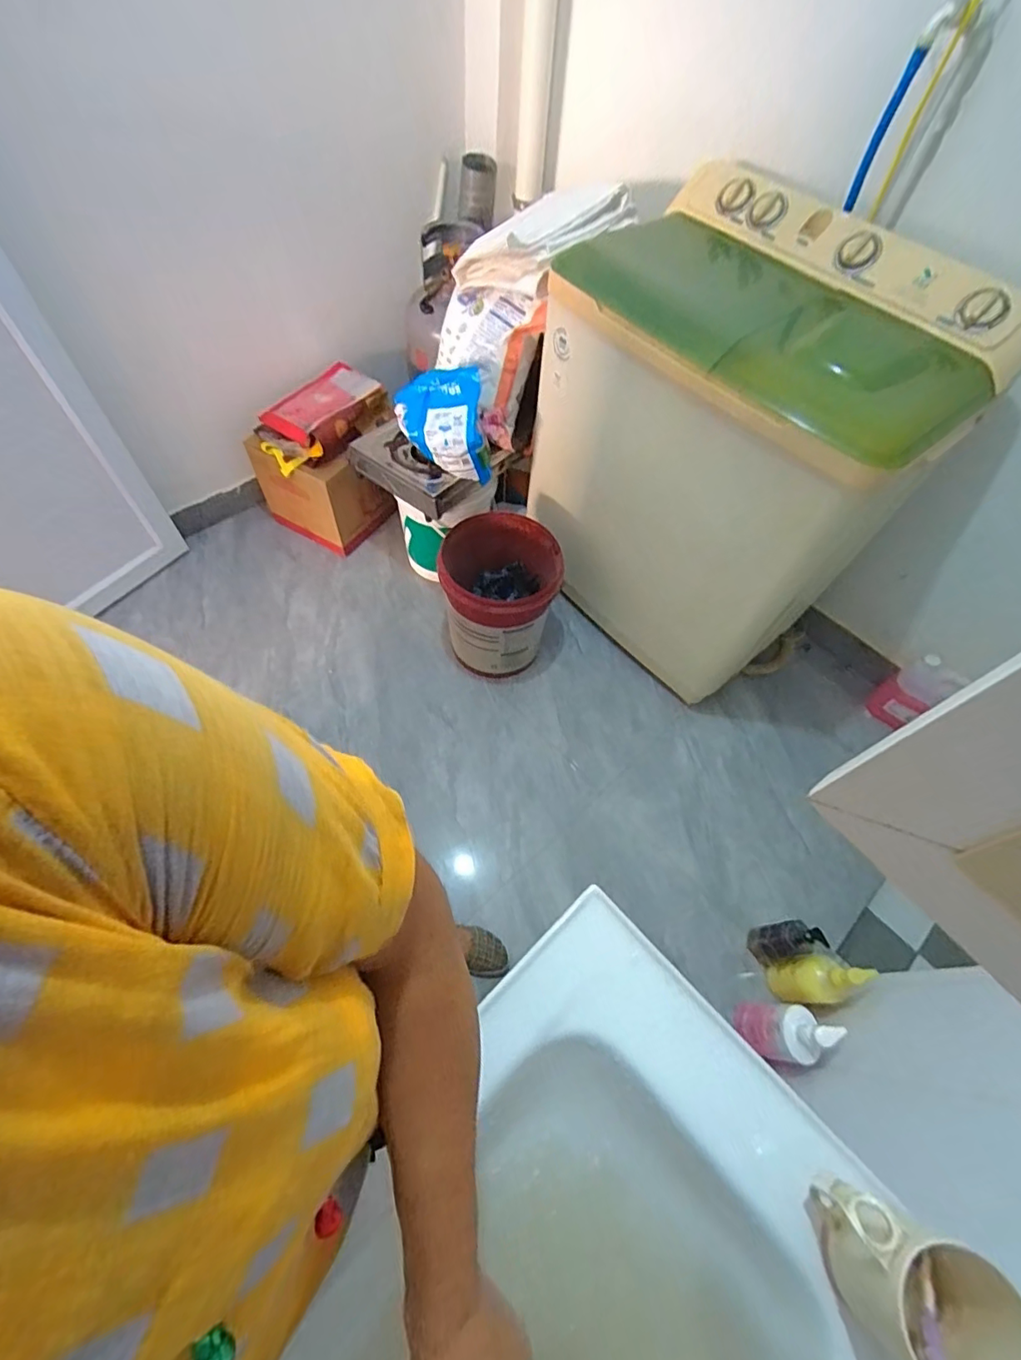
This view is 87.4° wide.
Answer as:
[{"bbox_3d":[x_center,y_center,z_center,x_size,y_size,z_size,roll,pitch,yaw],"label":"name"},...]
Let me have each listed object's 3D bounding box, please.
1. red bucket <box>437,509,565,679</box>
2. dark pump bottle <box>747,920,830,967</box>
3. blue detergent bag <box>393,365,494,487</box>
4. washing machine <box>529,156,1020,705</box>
[{"bbox_3d":[-0.033,-0.198,1.450,0.299,0.333,0.258,2,59,-3],"label":"red bucket"},{"bbox_3d":[0.567,0.548,1.120,0.074,0.176,0.073,-13,61,-12],"label":"dark pump bottle"},{"bbox_3d":[-0.160,-0.607,1.289,0.221,0.201,0.185,-3,60,-6],"label":"blue detergent bag"},{"bbox_3d":[0.431,-0.529,1.308,0.460,0.833,0.873,-35,68,-22],"label":"washing machine"}]

